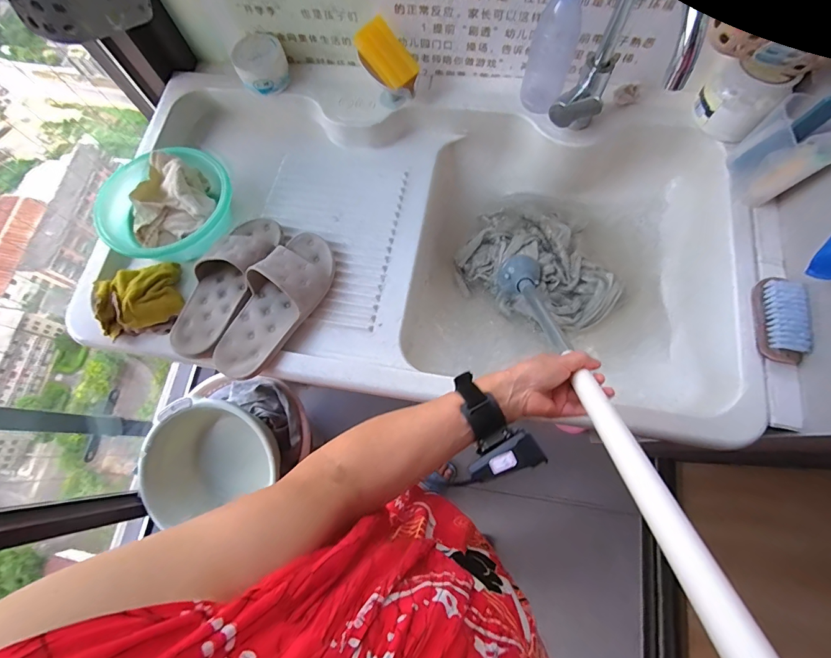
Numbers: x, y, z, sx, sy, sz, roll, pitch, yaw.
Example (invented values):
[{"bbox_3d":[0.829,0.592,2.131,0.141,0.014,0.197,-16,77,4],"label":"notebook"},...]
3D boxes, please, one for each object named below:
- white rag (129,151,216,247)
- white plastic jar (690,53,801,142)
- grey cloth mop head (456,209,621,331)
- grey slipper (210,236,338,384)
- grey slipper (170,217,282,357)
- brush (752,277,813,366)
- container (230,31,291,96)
[{"bbox_3d":[-0.443,-0.227,0.695,0.148,0.063,0.144,-29,74,-8],"label":"white rag"},{"bbox_3d":[0.518,-0.375,0.633,0.110,0.087,0.086,40,77,13],"label":"white plastic jar"},{"bbox_3d":[0.244,-0.118,0.771,0.301,0.052,0.201,27,75,9],"label":"grey cloth mop head"},{"bbox_3d":[-0.225,-0.048,0.618,0.114,0.069,0.264,31,75,10],"label":"grey slipper"},{"bbox_3d":[-0.310,-0.080,0.639,0.102,0.079,0.262,25,74,9],"label":"grey slipper"},{"bbox_3d":[0.522,-0.014,0.555,0.058,0.027,0.119,11,73,5],"label":"brush"},{"bbox_3d":[-0.296,-0.508,0.747,0.096,0.055,0.101,-23,73,-6],"label":"container"}]

